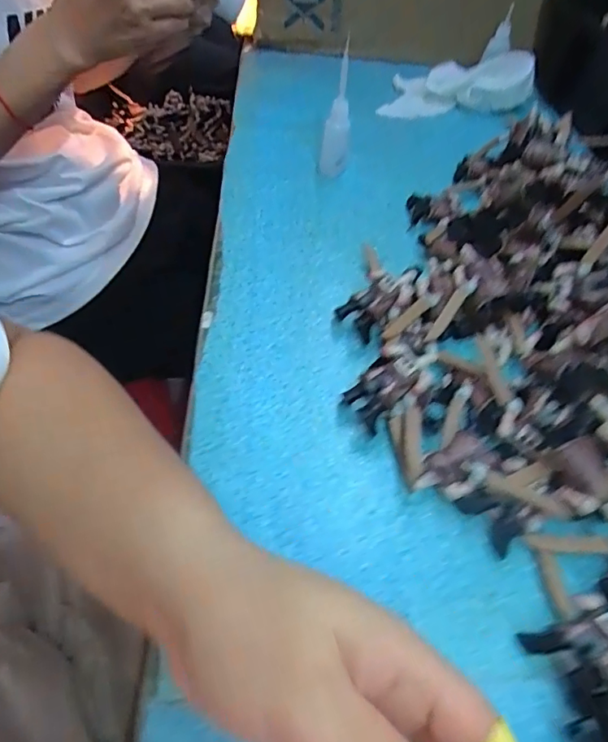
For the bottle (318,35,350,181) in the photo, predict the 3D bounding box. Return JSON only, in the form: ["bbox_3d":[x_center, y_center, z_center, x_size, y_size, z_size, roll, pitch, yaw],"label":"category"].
[{"bbox_3d":[0.030,-0.233,0.465,0.025,0.109,0.022,10,53,4],"label":"bottle"}]

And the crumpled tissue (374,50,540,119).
[{"bbox_3d":[0.177,-0.329,0.593,0.171,0.048,0.066,-7,53,6],"label":"crumpled tissue"}]

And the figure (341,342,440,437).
[{"bbox_3d":[0.057,0.009,0.320,0.061,0.036,0.033,-30,61,-23],"label":"figure"}]

